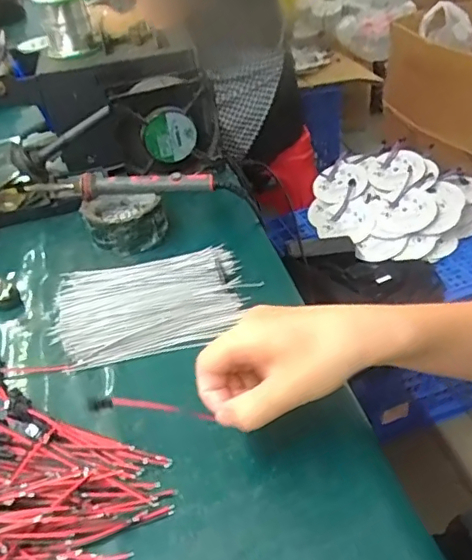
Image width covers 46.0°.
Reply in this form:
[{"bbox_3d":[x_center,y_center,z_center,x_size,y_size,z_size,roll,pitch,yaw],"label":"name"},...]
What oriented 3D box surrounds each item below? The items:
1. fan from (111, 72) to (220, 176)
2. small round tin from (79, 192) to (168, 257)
[{"bbox_3d":[-0.081,-0.178,0.650,0.116,0.105,0.036,-15,39,-11],"label":"fan"},{"bbox_3d":[-0.119,-0.068,0.588,0.077,0.043,0.080,-4,38,3],"label":"small round tin"}]

